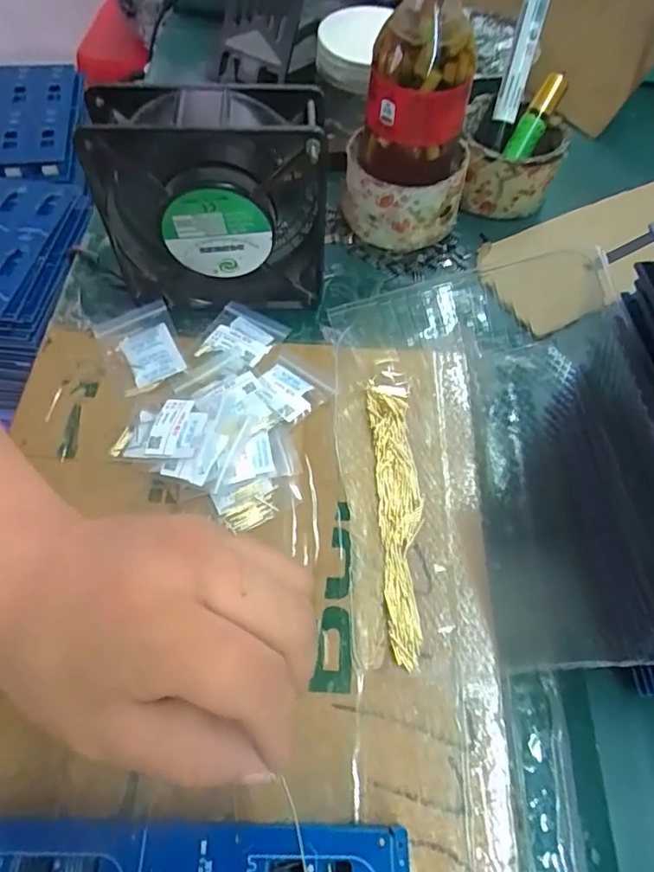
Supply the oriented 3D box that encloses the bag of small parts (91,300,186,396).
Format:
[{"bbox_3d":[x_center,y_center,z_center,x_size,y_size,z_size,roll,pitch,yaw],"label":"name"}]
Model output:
[{"bbox_3d":[-0.113,-0.054,0.327,0.044,0.009,0.061,-18,62,-12],"label":"bag of small parts"}]

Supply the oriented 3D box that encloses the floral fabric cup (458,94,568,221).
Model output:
[{"bbox_3d":[0.133,-0.203,0.397,0.073,0.048,0.072,2,60,0],"label":"floral fabric cup"}]

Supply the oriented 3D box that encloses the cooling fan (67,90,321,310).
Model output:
[{"bbox_3d":[-0.062,-0.126,0.306,0.115,0.116,0.040,0,60,-2],"label":"cooling fan"}]

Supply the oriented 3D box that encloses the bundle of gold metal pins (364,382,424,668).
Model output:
[{"bbox_3d":[0.037,0.037,0.279,0.023,0.008,0.147,-2,60,-3],"label":"bundle of gold metal pins"}]

